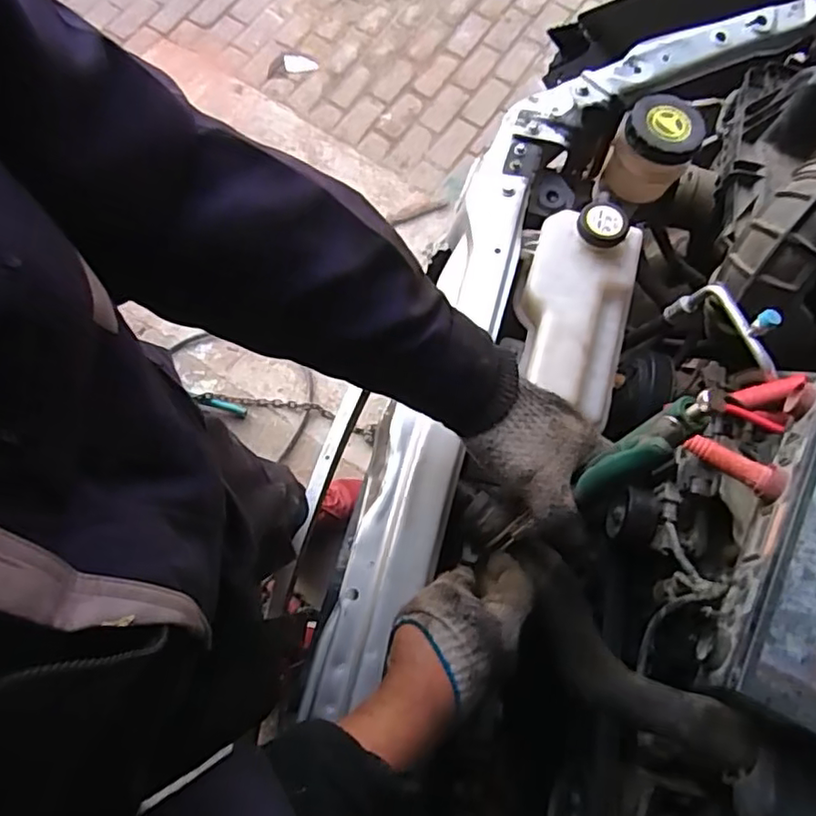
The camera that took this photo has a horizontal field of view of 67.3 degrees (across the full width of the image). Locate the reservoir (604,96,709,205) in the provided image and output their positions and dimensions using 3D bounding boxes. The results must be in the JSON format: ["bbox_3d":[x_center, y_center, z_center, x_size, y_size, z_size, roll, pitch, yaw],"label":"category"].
[{"bbox_3d":[0.297,-0.311,0.744,0.090,0.083,0.093,32,77,8],"label":"reservoir"}]

